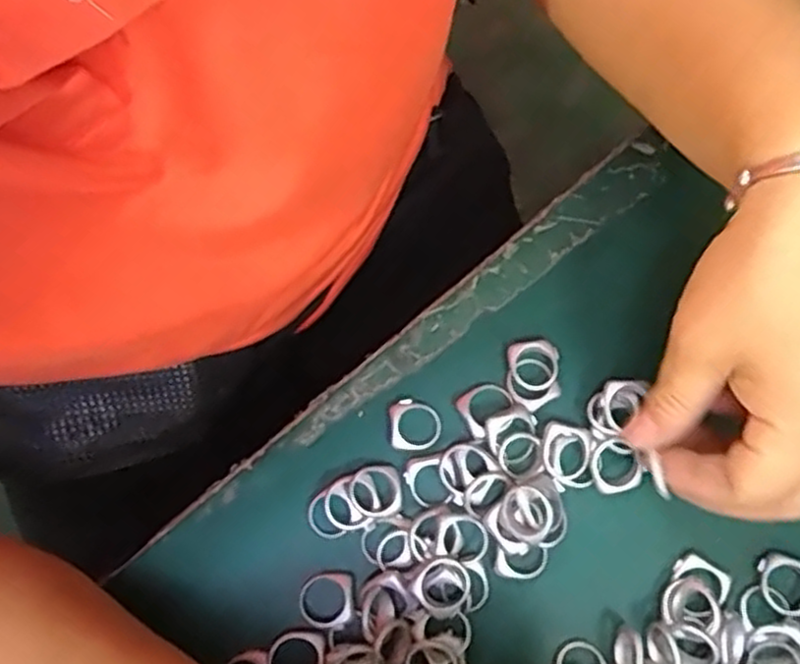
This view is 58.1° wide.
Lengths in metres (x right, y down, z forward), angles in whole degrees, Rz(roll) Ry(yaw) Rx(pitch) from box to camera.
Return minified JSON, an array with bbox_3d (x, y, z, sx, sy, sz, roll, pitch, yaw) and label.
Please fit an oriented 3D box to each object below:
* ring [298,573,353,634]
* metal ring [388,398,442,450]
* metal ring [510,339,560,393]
[{"bbox_3d":[-0.030,0.109,0.289,0.022,0.007,0.022,0,79,0],"label":"ring"},{"bbox_3d":[0.006,0.038,0.303,0.022,0.005,0.021,0,79,0],"label":"metal ring"},{"bbox_3d":[0.057,0.014,0.303,0.020,0.004,0.022,0,79,0],"label":"metal ring"}]

